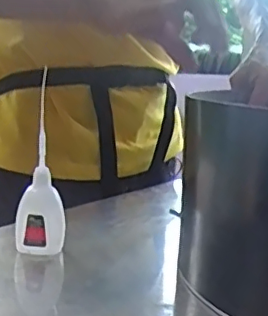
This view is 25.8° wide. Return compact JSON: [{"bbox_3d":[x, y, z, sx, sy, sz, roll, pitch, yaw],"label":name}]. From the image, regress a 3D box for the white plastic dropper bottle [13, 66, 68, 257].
[{"bbox_3d":[-0.083,0.008,0.529,0.046,0.153,0.028,0,11,-8],"label":"white plastic dropper bottle"}]

